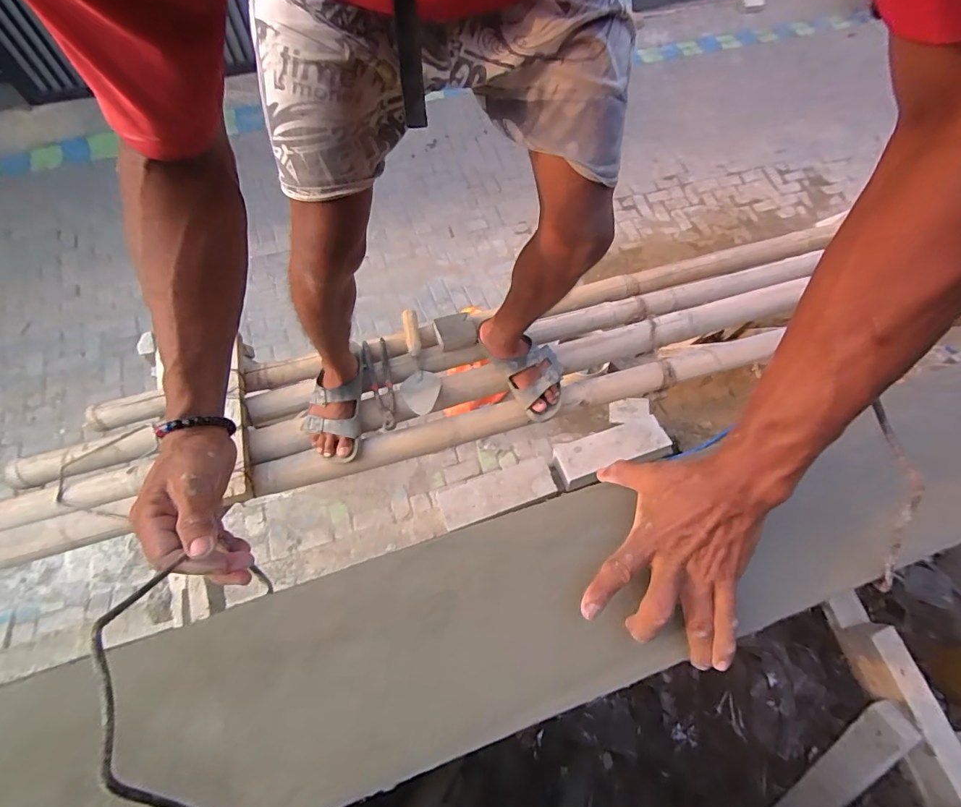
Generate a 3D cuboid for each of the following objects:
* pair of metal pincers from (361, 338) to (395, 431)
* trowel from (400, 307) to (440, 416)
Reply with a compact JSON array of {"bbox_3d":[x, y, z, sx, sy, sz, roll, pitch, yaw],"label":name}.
[{"bbox_3d":[-0.215,-0.044,0.984,0.052,0.025,0.216,-14,67,-9],"label":"pair of metal pincers"},{"bbox_3d":[-0.138,-0.092,0.995,0.087,0.044,0.263,-7,66,-6],"label":"trowel"}]

